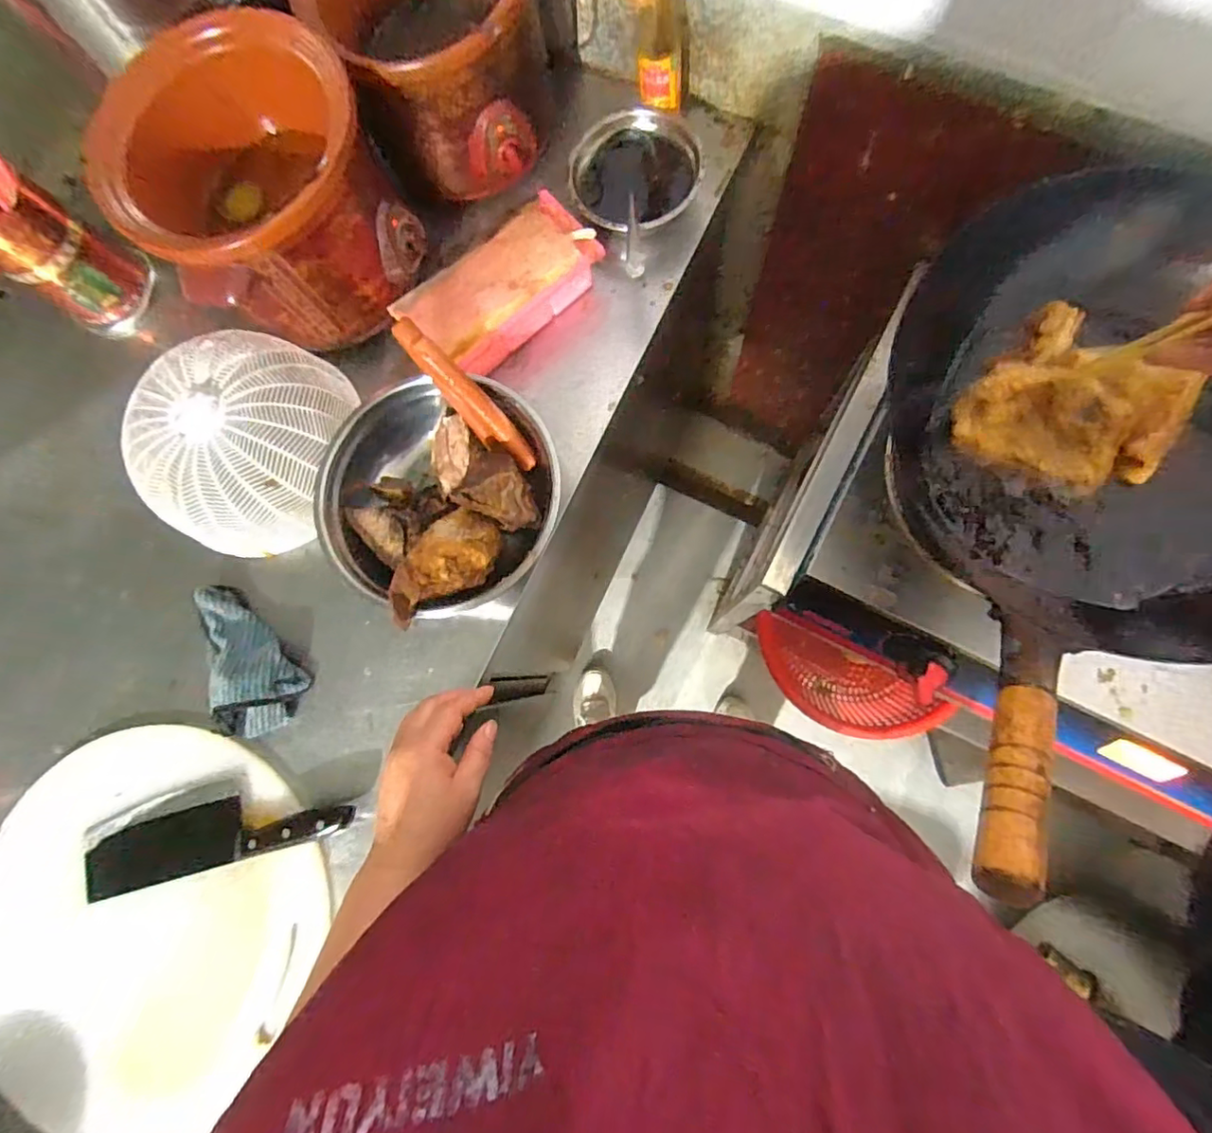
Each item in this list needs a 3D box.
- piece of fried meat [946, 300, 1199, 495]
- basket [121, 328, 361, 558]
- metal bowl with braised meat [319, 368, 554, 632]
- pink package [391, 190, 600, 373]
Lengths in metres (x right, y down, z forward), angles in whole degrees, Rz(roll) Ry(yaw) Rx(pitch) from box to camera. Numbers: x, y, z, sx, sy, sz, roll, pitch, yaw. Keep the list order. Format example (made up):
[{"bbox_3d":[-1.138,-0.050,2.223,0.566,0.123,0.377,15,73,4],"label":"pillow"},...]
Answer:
[{"bbox_3d":[0.389,-0.127,0.482,0.150,0.038,0.140,42,88,10],"label":"piece of fried meat"},{"bbox_3d":[-0.386,-0.133,0.624,0.202,0.107,0.227,21,84,8],"label":"basket"},{"bbox_3d":[-0.169,-0.071,0.599,0.241,0.091,0.239,-1,82,5],"label":"metal bowl with braised meat"},{"bbox_3d":[-0.113,-0.301,0.644,0.206,0.067,0.116,-44,80,-2],"label":"pink package"}]

